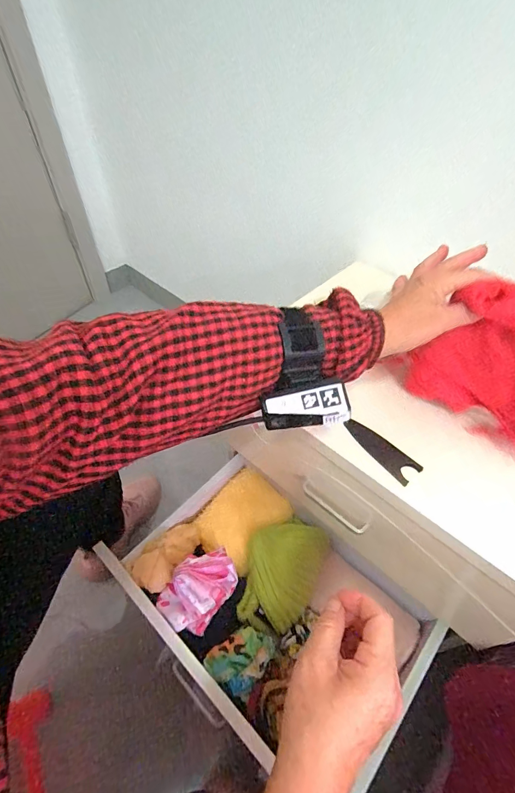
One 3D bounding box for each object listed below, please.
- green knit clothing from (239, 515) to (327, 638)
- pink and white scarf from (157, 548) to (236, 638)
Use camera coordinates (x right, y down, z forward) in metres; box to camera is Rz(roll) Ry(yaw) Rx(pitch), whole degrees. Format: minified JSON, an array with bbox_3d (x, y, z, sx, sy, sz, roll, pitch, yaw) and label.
[{"bbox_3d":[0.038,0.268,0.580,0.114,0.040,0.177,20,52,14],"label":"green knit clothing"},{"bbox_3d":[-0.084,0.266,0.520,0.077,0.048,0.106,30,55,21],"label":"pink and white scarf"}]

